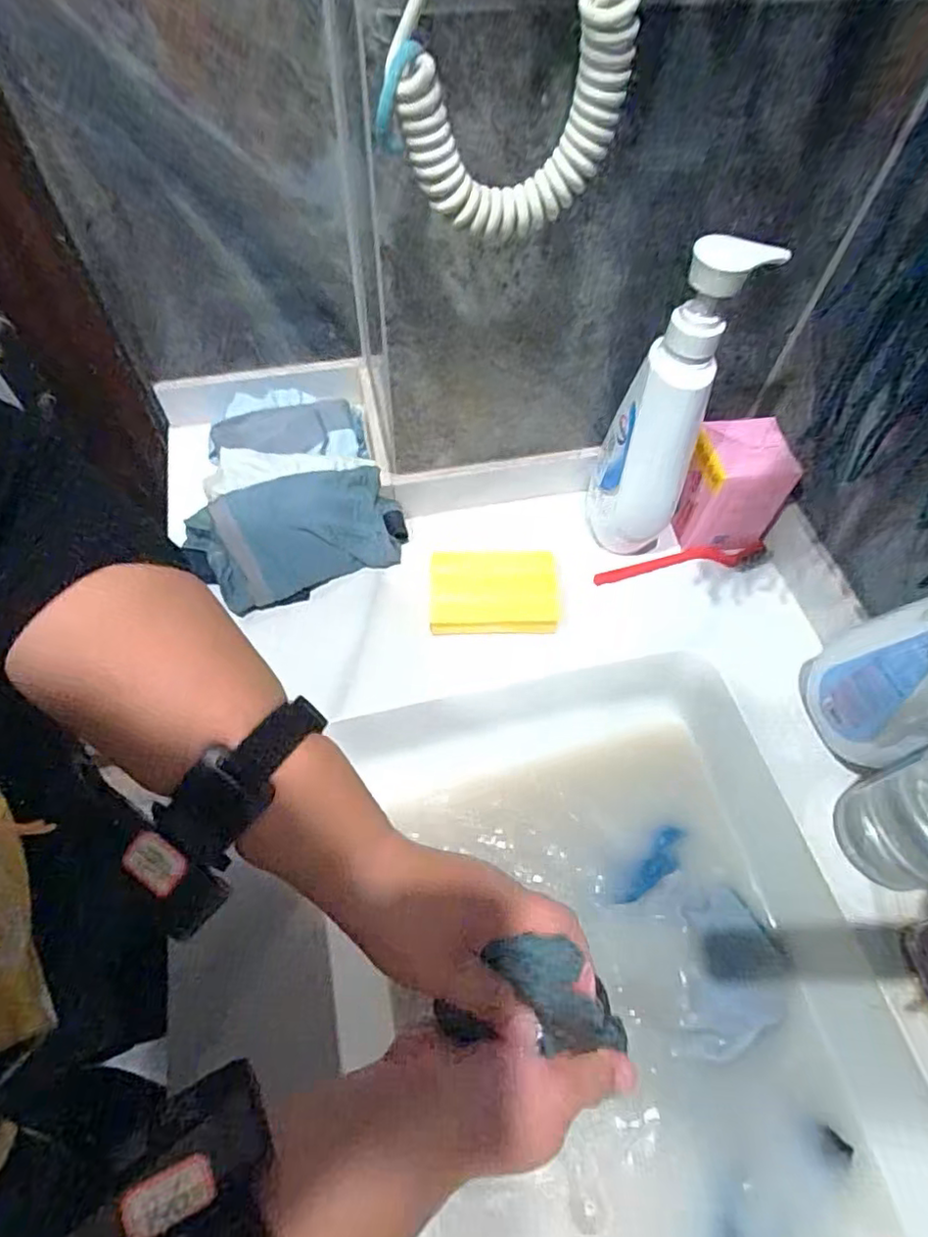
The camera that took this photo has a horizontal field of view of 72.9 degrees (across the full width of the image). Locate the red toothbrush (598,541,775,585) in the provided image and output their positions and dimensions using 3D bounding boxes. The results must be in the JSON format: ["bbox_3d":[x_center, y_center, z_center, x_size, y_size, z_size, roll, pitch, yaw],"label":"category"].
[{"bbox_3d":[0.197,-0.050,0.568,0.163,0.013,0.023,-5,60,-6],"label":"red toothbrush"}]

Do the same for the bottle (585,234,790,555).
[{"bbox_3d":[0.150,-0.150,0.485,0.076,0.254,0.058,20,61,9],"label":"bottle"}]

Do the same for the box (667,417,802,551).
[{"bbox_3d":[0.230,-0.113,0.552,0.083,0.101,0.064,-6,60,-6],"label":"box"}]

